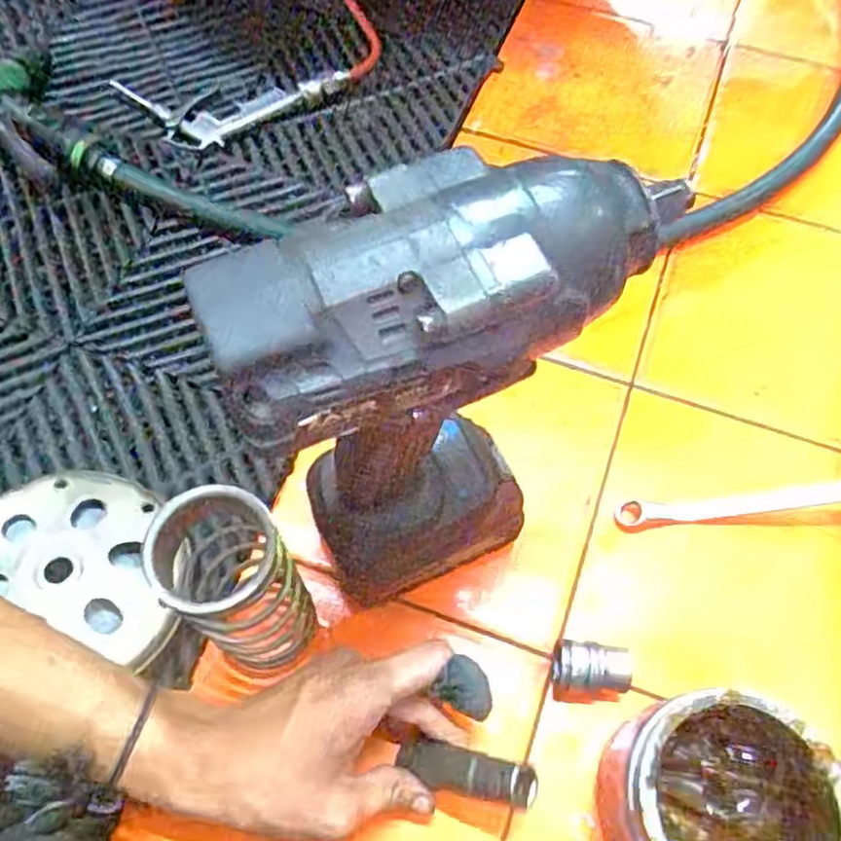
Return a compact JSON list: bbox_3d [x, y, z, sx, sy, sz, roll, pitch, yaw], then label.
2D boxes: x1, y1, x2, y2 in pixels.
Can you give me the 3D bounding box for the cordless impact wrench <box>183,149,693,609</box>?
[{"bbox_3d":[0.017,-0.005,0.328,0.174,0.245,0.071,-29,67,-15],"label":"cordless impact wrench"}]

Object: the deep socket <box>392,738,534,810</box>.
[{"bbox_3d":[0.023,0.178,0.366,0.071,0.019,0.021,0,60,29],"label":"deep socket"}]

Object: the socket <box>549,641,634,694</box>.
[{"bbox_3d":[0.098,0.141,0.413,0.042,0.021,0.024,5,63,1],"label":"socket"}]

